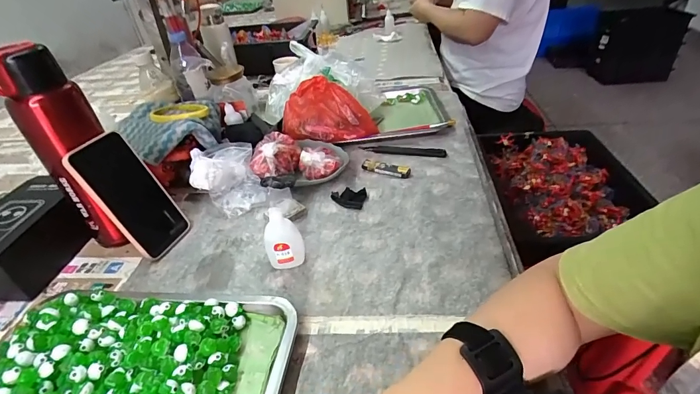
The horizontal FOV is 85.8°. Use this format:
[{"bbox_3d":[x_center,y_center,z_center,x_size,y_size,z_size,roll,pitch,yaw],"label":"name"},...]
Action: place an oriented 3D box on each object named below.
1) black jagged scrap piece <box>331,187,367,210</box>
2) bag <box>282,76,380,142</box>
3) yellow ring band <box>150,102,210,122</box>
[{"bbox_3d":[-0.002,0.002,0.554,0.051,0.011,0.040,-1,36,8],"label":"black jagged scrap piece"},{"bbox_3d":[-0.040,-0.154,0.653,0.163,0.092,0.061,-2,36,7],"label":"bag"},{"bbox_3d":[-0.301,-0.148,0.666,0.089,0.016,0.103,-27,40,-25],"label":"yellow ring band"}]

